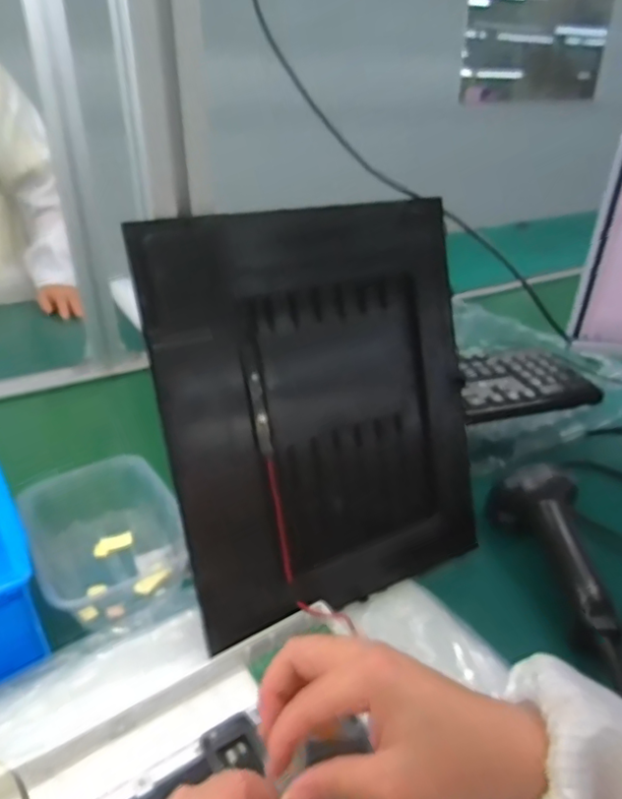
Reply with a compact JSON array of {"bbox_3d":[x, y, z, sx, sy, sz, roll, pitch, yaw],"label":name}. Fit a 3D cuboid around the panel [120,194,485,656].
[{"bbox_3d":[0.018,0.008,0.415,0.244,0.284,0.013,-14,11,-26],"label":"panel"}]

